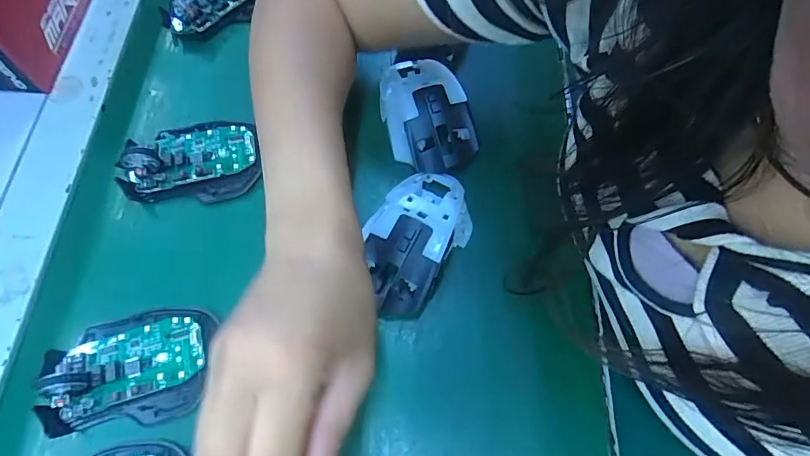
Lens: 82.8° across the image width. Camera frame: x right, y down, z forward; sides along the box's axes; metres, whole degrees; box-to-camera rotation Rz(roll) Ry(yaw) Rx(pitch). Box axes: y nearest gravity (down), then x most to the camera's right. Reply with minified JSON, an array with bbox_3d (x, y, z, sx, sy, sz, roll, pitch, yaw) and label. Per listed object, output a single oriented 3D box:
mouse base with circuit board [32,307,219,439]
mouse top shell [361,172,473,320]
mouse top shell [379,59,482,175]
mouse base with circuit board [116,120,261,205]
[{"bbox_3d":[-0.185,0.090,0.303,0.107,0.029,0.072,-7,67,-4],"label":"mouse base with circuit board"},{"bbox_3d":[0.006,0.007,0.331,0.067,0.046,0.105,29,69,12],"label":"mouse top shell"},{"bbox_3d":[0.015,-0.096,0.366,0.062,0.034,0.107,-14,67,-7],"label":"mouse top shell"},{"bbox_3d":[-0.172,-0.055,0.368,0.103,0.027,0.074,-11,67,-5],"label":"mouse base with circuit board"}]

